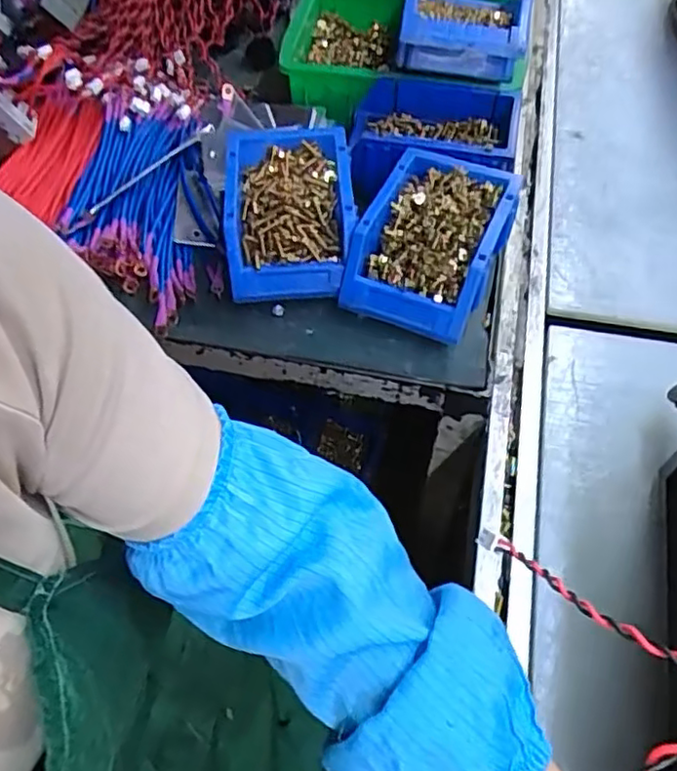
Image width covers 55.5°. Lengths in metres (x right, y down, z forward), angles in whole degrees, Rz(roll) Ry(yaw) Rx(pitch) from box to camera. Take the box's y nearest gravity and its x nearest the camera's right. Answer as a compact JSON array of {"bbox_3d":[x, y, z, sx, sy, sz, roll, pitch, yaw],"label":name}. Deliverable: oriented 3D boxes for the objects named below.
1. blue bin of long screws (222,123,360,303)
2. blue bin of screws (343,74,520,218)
[{"bbox_3d":[-0.042,-0.150,0.567,0.107,0.068,0.154,-4,56,-1],"label":"blue bin of long screws"},{"bbox_3d":[0.088,-0.229,0.613,0.160,0.057,0.125,6,57,5],"label":"blue bin of screws"}]

